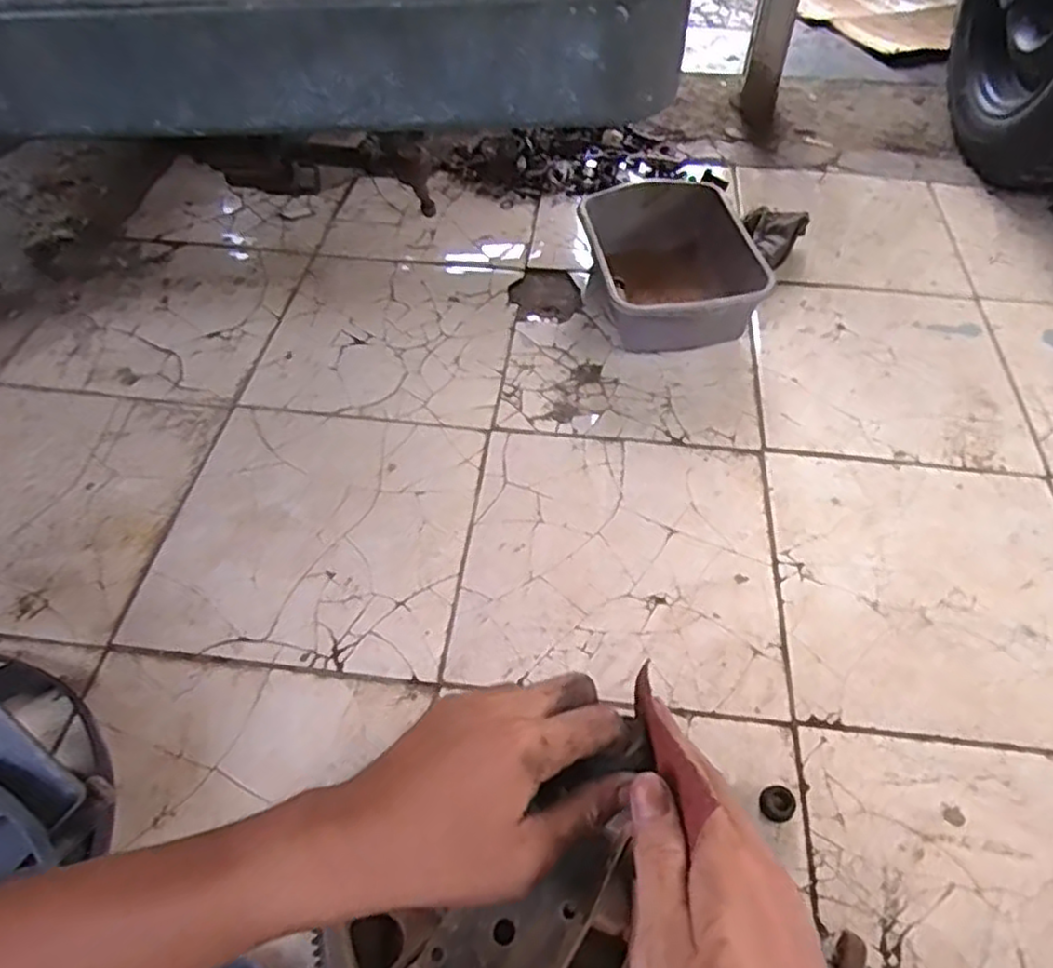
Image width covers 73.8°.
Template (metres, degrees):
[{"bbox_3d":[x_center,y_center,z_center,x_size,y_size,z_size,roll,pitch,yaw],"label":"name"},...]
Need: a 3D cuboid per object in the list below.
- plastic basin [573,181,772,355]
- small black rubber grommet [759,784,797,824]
[{"bbox_3d":[0.259,-0.371,1.213,0.302,0.129,0.326,-3,52,-1],"label":"plastic basin"},{"bbox_3d":[0.261,0.332,0.729,0.031,0.022,0.034,-1,52,1],"label":"small black rubber grommet"}]

